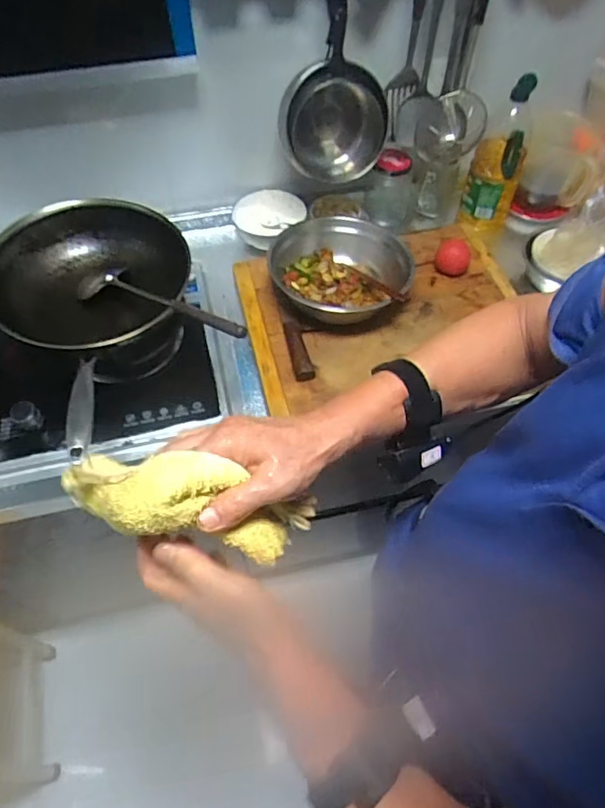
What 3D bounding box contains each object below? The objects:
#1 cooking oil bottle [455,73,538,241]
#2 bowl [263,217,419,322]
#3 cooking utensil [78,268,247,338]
[{"bbox_3d":[0.380,-0.463,1.037,0.098,0.294,0.082,19,57,12],"label":"cooking oil bottle"},{"bbox_3d":[0.064,-0.227,0.951,0.232,0.095,0.230,-9,56,-7],"label":"bowl"},{"bbox_3d":[-0.235,-0.163,0.843,0.396,0.032,0.065,21,57,30],"label":"cooking utensil"}]

